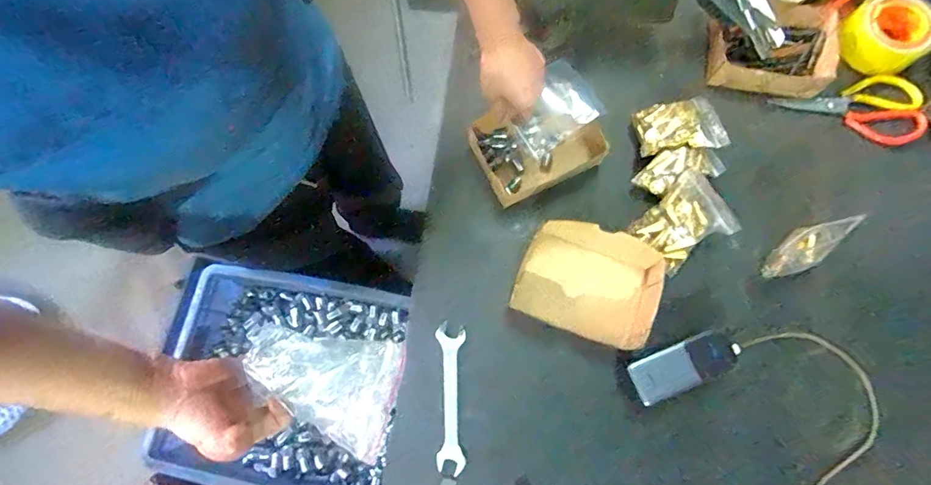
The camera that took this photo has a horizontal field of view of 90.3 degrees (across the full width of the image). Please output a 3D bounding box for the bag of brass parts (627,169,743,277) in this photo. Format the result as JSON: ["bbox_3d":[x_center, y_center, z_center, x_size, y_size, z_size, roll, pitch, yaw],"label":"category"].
[{"bbox_3d":[0.279,-0.023,0.610,0.109,0.049,0.095,-33,77,-7],"label":"bag of brass parts"}]

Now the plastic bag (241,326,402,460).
[{"bbox_3d":[-0.123,0.123,0.394,0.131,0.020,0.089,11,76,4],"label":"plastic bag"}]

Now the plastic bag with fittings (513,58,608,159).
[{"bbox_3d":[0.123,-0.188,0.644,0.113,0.050,0.097,-27,76,-6],"label":"plastic bag with fittings"}]

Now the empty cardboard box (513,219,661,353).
[{"bbox_3d":[0.160,0.051,0.595,0.170,0.048,0.139,22,77,7],"label":"empty cardboard box"}]

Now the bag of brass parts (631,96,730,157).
[{"bbox_3d":[0.294,-0.159,0.648,0.110,0.053,0.085,-7,75,-1],"label":"bag of brass parts"}]

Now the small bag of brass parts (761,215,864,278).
[{"bbox_3d":[0.421,0.007,0.575,0.039,0.138,0.021,37,58,10],"label":"small bag of brass parts"}]

